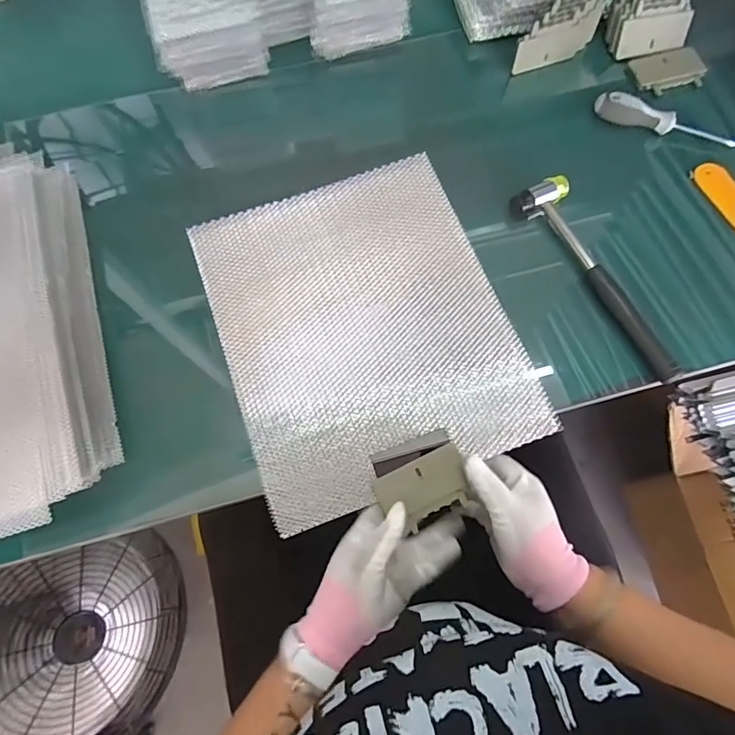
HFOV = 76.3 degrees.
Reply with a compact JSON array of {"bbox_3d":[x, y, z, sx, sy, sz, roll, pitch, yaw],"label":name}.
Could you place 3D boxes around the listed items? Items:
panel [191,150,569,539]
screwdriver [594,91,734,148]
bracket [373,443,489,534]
[{"bbox_3d":[-0.006,-0.042,0.468,0.267,0.014,0.320,-20,75,-5],"label":"panel"},{"bbox_3d":[0.344,-0.283,0.535,0.162,0.032,0.022,15,73,6],"label":"screwdriver"},{"bbox_3d":[0.053,0.110,0.427,0.081,0.009,0.051,-24,73,-6],"label":"bracket"}]

